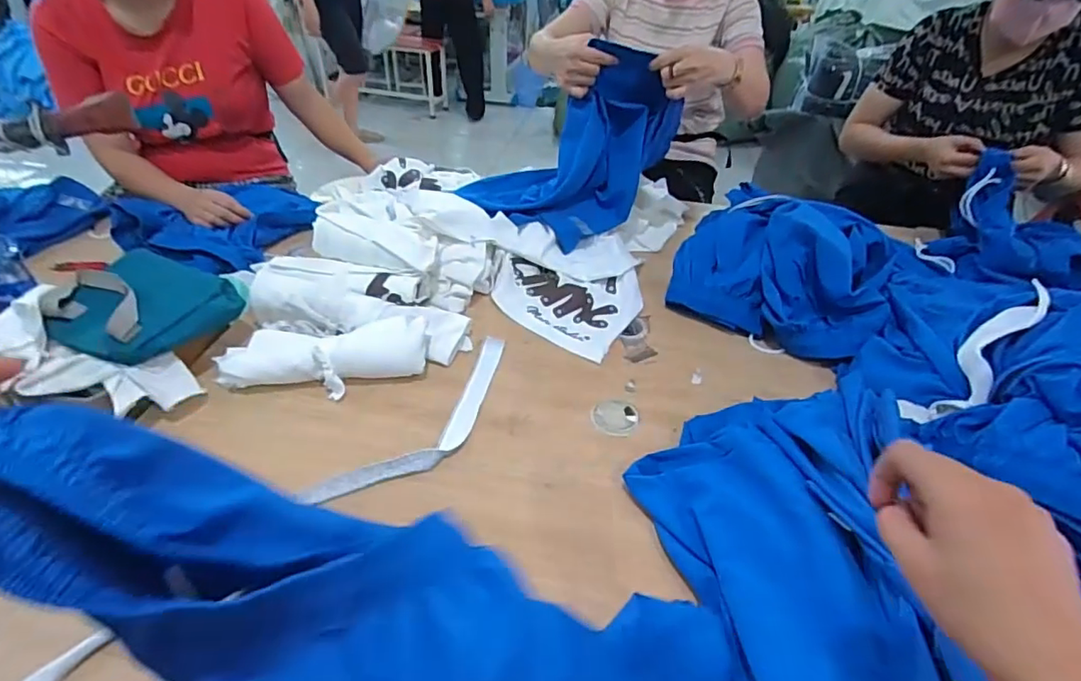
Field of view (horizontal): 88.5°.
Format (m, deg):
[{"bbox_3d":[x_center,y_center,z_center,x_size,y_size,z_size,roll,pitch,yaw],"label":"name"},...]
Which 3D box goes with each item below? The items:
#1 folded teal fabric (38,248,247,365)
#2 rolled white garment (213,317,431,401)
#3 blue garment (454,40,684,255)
[{"bbox_3d":[-0.545,-0.041,0.764,0.170,0.093,0.184,18,42,18],"label":"folded teal fabric"},{"bbox_3d":[-0.291,0.025,0.759,0.268,0.058,0.083,-7,41,-12],"label":"rolled white garment"},{"bbox_3d":[0.044,-0.358,0.998,0.305,0.284,0.232,-25,47,-30],"label":"blue garment"}]

